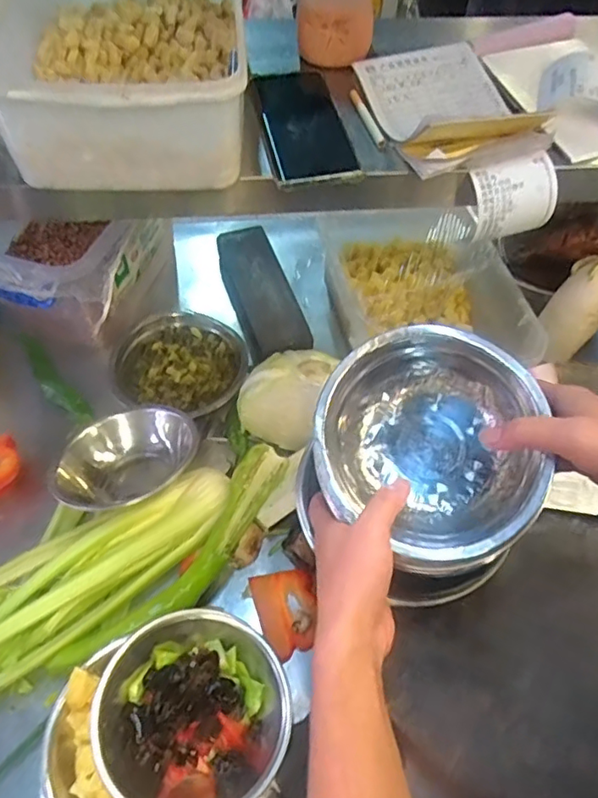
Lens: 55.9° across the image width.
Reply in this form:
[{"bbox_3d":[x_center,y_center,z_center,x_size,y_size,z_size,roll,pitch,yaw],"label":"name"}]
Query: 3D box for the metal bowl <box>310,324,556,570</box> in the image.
[{"bbox_3d":[0.098,0.033,0.431,0.173,0.065,0.166,29,84,16],"label":"metal bowl"}]

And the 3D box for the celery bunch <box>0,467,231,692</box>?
[{"bbox_3d":[-0.204,0.159,0.553,0.305,0.051,0.119,-35,65,-22],"label":"celery bunch"}]

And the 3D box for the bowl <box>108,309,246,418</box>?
[{"bbox_3d":[-0.149,-0.044,0.702,0.155,0.049,0.136,4,57,1],"label":"bowl"}]

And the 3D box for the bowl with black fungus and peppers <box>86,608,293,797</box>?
[{"bbox_3d":[-0.084,0.252,0.456,0.147,0.067,0.142,1,57,-2],"label":"bowl with black fungus and peppers"}]

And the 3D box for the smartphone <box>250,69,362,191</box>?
[{"bbox_3d":[0.003,-0.247,0.514,0.074,0.011,0.161,-9,58,-8],"label":"smartphone"}]

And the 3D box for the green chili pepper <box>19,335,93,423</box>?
[{"bbox_3d":[-0.301,-0.021,0.687,0.031,0.031,0.142,-37,66,-23],"label":"green chili pepper"}]

